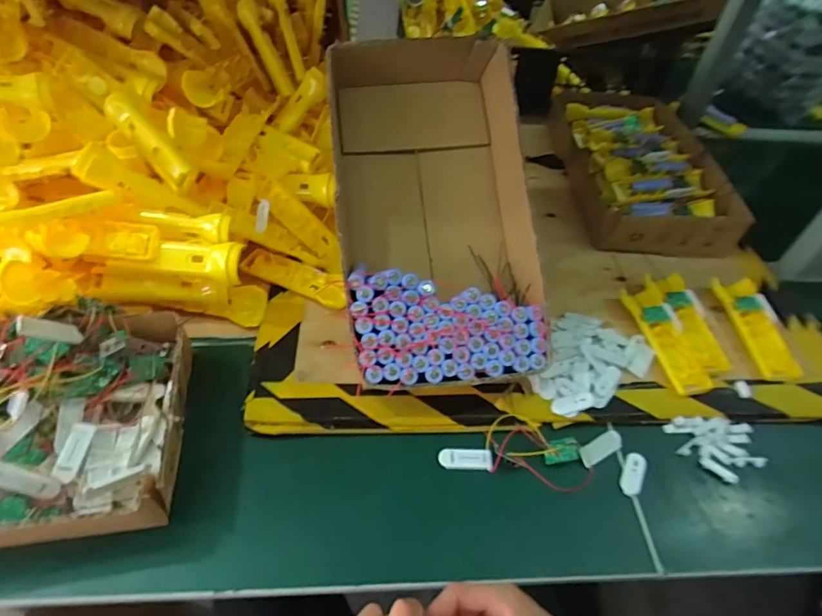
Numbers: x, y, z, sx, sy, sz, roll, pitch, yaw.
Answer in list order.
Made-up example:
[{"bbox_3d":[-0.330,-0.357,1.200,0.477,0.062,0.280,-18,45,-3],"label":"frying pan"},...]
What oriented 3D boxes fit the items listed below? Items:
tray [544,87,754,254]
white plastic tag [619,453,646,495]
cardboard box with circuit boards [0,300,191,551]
[{"bbox_3d":[0.389,-0.261,0.822,0.214,0.101,0.423,2,49,-3],"label":"tray"},{"bbox_3d":[0.243,0.182,0.515,0.020,0.011,0.046,23,51,15],"label":"white plastic tag"},{"bbox_3d":[-0.442,0.118,0.453,0.419,0.081,0.228,-6,50,-9],"label":"cardboard box with circuit boards"}]

